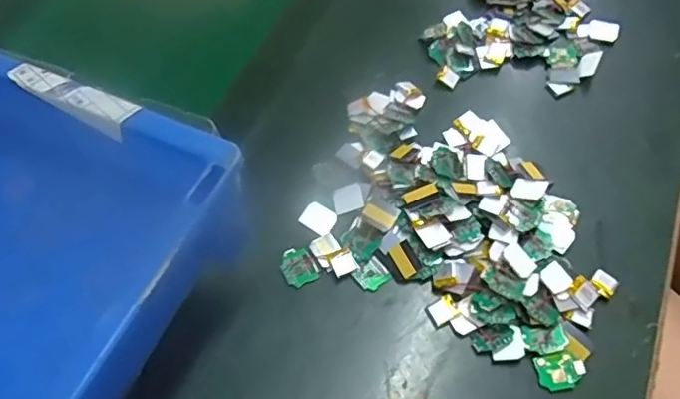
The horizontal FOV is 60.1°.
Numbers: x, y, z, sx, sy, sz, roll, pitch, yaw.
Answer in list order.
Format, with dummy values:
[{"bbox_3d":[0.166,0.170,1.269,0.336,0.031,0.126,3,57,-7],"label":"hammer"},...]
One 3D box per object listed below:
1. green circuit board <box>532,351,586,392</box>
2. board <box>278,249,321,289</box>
[{"bbox_3d":[0.128,0.099,0.339,0.025,0.006,0.020,-10,61,-6],"label":"green circuit board"},{"bbox_3d":[-0.027,0.042,0.375,0.023,0.004,0.025,-27,64,-15],"label":"board"}]

